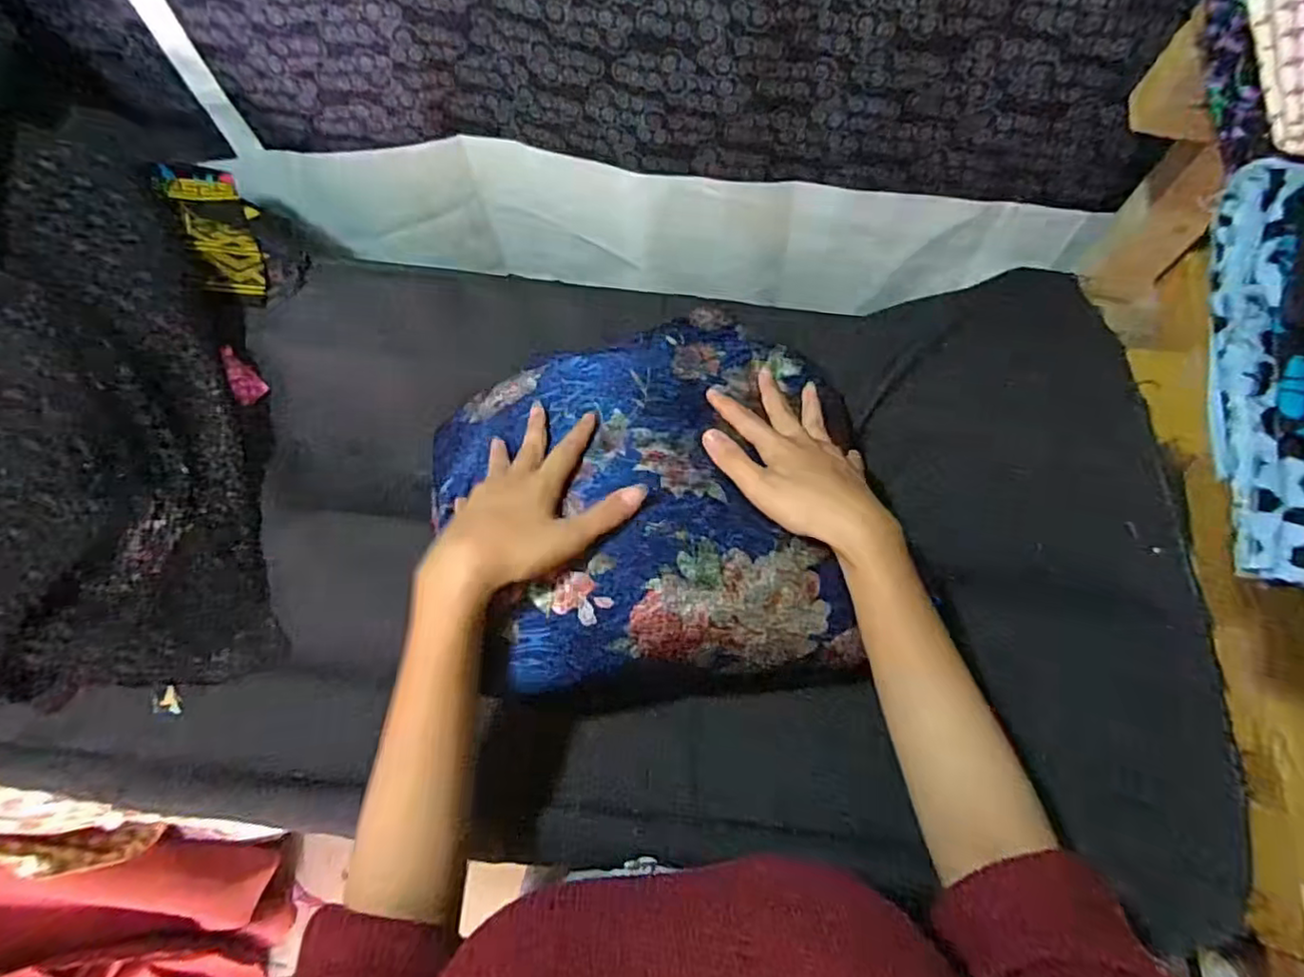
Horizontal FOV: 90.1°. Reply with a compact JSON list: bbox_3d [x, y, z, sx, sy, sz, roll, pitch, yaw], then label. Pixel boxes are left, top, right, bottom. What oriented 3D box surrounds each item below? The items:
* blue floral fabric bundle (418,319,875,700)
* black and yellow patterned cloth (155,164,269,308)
[{"bbox_3d":[-0.003,0.006,0.468,0.287,0.104,0.263,-8,69,-3],"label":"blue floral fabric bundle"},{"bbox_3d":[-0.398,-0.234,0.601,0.068,0.023,0.144,-20,79,-41],"label":"black and yellow patterned cloth"}]

